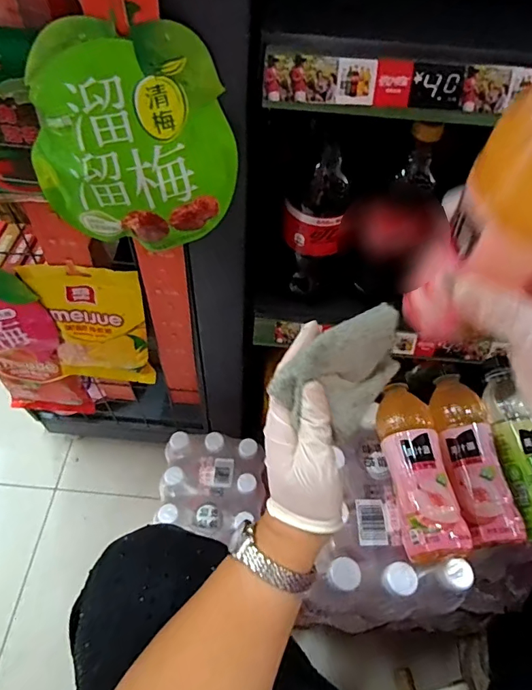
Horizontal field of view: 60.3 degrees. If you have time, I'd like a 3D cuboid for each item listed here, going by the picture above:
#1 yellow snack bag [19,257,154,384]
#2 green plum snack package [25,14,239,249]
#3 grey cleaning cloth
[{"bbox_3d":[-0.225,-0.019,0.604,0.137,0.189,0.050,2,56,-1],"label":"yellow snack bag"},{"bbox_3d":[-0.104,-0.154,0.363,0.154,0.165,0.032,-4,38,-9],"label":"green plum snack package"},{"bbox_3d":[0.067,0.024,0.351,0.122,0.061,0.061,-30,63,-20],"label":"grey cleaning cloth"}]

